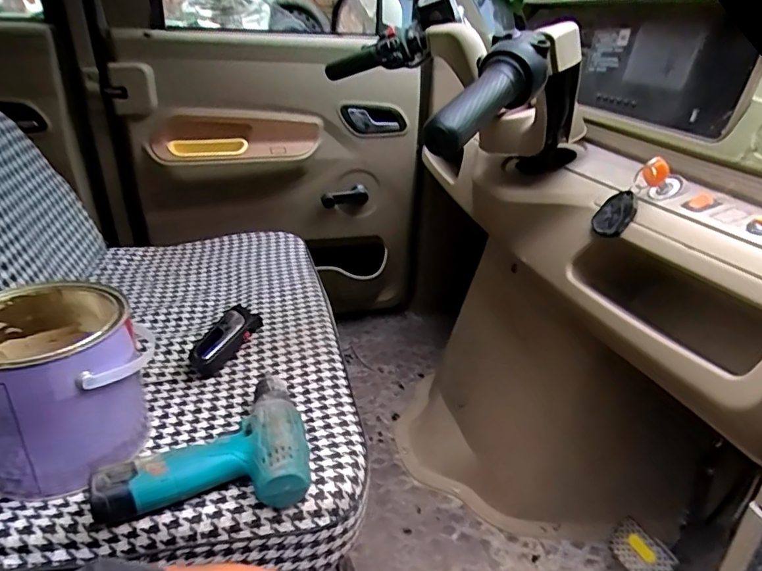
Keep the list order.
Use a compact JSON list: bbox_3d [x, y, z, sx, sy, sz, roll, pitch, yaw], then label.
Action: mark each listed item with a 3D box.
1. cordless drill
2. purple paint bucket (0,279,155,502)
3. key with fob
[{"bbox_3d":[-0.169,0.149,0.533,0.186,0.062,0.195,-1,29,-7],"label":"cordless drill"},{"bbox_3d":[-0.328,0.098,0.517,0.159,0.157,0.162,2,29,-1],"label":"purple paint bucket"},{"bbox_3d":[0.282,-0.095,0.568,0.038,0.098,0.042,31,17,-28],"label":"key with fob"}]

